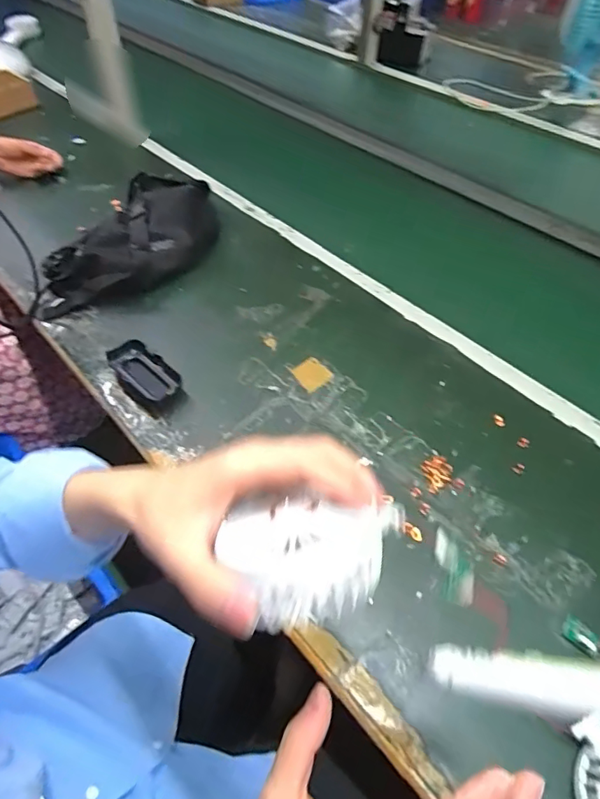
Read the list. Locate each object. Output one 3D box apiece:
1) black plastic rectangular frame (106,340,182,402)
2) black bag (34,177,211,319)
[{"bbox_3d":[-0.203,-0.036,0.657,0.106,0.027,0.051,38,60,26],"label":"black plastic rectangular frame"},{"bbox_3d":[-0.255,-0.245,0.788,0.144,0.082,0.337,34,58,24],"label":"black bag"}]

